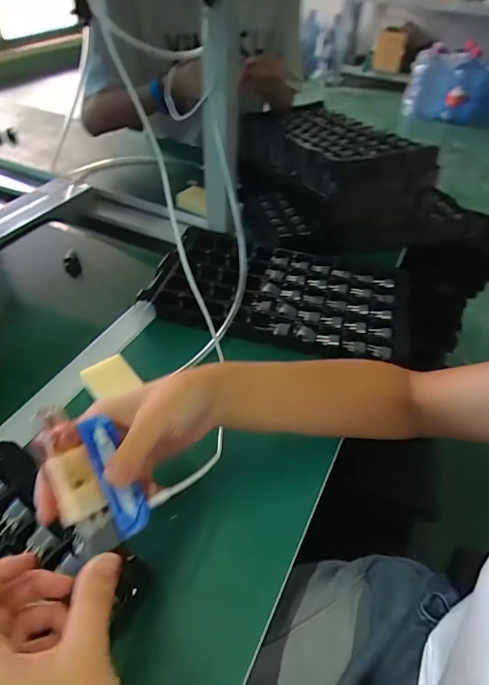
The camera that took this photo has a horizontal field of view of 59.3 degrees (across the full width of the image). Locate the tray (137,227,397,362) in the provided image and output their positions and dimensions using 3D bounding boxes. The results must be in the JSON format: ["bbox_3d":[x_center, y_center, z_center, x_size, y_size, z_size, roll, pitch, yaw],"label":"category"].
[{"bbox_3d":[0.048,-0.081,0.629,0.336,0.032,0.200,15,48,10],"label":"tray"}]

